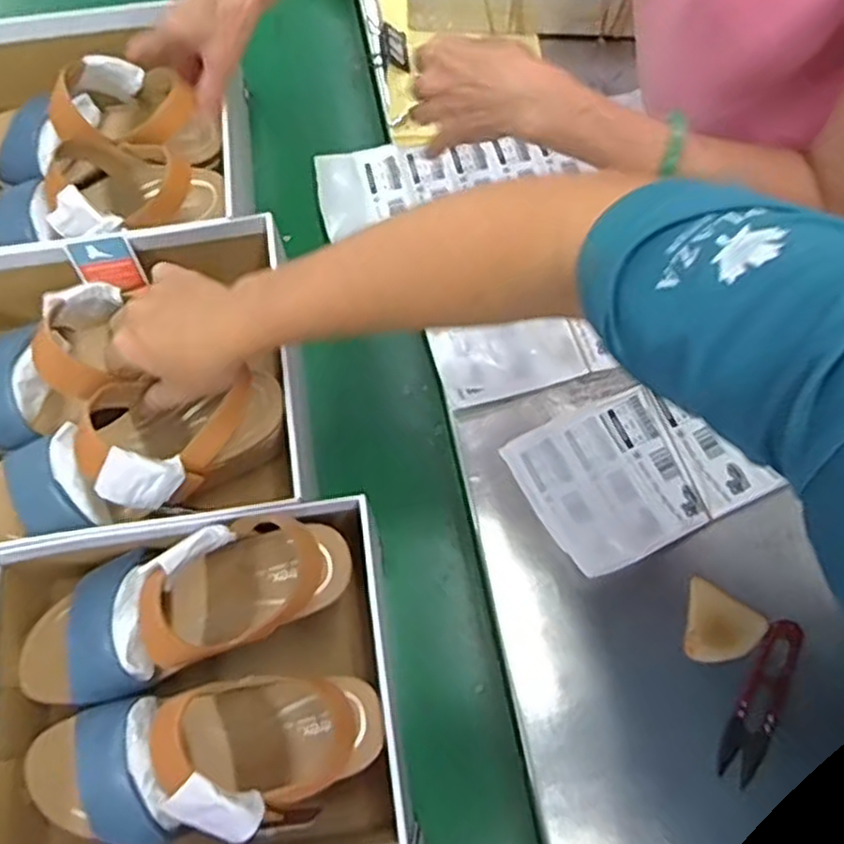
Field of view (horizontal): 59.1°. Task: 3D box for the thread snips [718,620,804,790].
[{"bbox_3d":[0.245,0.199,0.534,0.030,0.011,0.116,27,73,12],"label":"thread snips"}]

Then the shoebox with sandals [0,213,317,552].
[{"bbox_3d":[-0.245,-0.018,0.572,0.298,0.117,0.236,-10,69,-1],"label":"shoebox with sandals"}]

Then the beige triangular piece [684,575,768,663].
[{"bbox_3d":[0.225,0.150,0.551,0.053,0.010,0.057,10,70,6],"label":"beige triangular piece"}]

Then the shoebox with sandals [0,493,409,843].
[{"bbox_3d":[-0.154,0.182,0.498,0.267,0.110,0.219,-8,69,0],"label":"shoebox with sandals"}]

